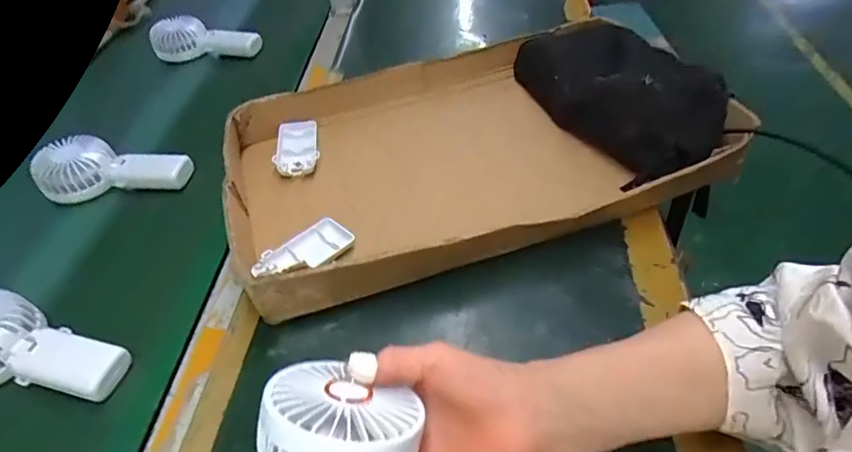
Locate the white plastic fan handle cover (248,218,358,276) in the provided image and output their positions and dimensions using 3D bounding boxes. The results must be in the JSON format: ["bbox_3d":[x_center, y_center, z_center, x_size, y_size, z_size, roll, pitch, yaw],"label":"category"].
[{"bbox_3d":[-0.114,0.028,0.473,0.092,0.022,0.042,-38,52,-24],"label":"white plastic fan handle cover"}]

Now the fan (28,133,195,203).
[{"bbox_3d":[-0.374,-0.067,0.595,0.174,0.042,0.083,4,48,14],"label":"fan"}]

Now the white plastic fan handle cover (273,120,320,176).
[{"bbox_3d":[-0.150,-0.095,0.583,0.049,0.010,0.094,-9,46,1],"label":"white plastic fan handle cover"}]

